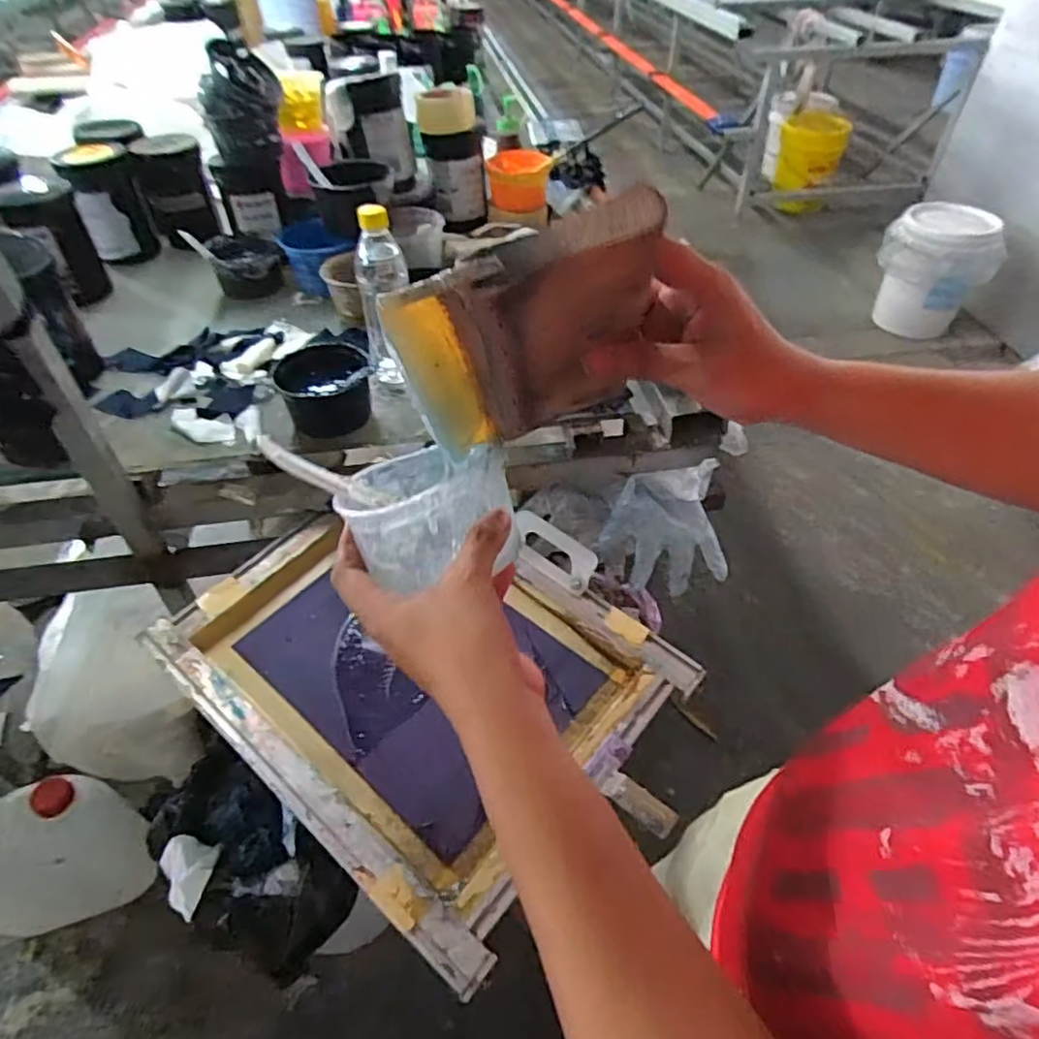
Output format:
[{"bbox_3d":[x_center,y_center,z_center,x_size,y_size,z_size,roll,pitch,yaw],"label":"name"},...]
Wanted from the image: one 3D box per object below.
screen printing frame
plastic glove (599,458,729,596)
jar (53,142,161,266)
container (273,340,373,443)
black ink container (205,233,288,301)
[{"bbox_3d":[-0.110,0.150,0.724,0.492,0.042,0.379,35,60,23],"label":"screen printing frame"},{"bbox_3d":[0.187,0.017,0.851,0.174,0.042,0.158,-13,83,-15],"label":"plastic glove"},{"bbox_3d":[-0.654,-0.500,1.056,0.101,0.157,0.102,-20,48,-18],"label":"jar"},{"bbox_3d":[-0.231,-0.157,0.796,0.111,0.068,0.098,-19,48,-18],"label":"container"},{"bbox_3d":[-0.421,-0.394,1.026,0.105,0.069,0.091,-20,48,-18],"label":"black ink container"}]

